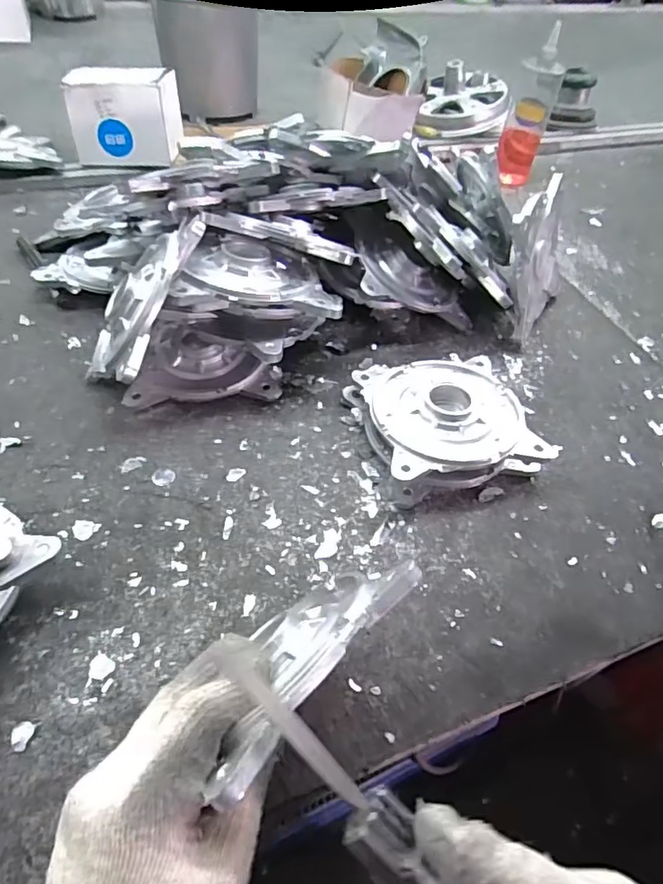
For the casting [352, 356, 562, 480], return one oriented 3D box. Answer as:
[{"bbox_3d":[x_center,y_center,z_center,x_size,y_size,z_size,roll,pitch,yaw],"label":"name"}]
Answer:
[{"bbox_3d":[0.111,-0.023,0.522,0.156,0.043,0.144,-8,51,-12],"label":"casting"}]

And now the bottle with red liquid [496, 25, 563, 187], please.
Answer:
[{"bbox_3d":[0.304,-0.504,0.848,0.062,0.208,0.052,16,51,8],"label":"bottle with red liquid"}]

